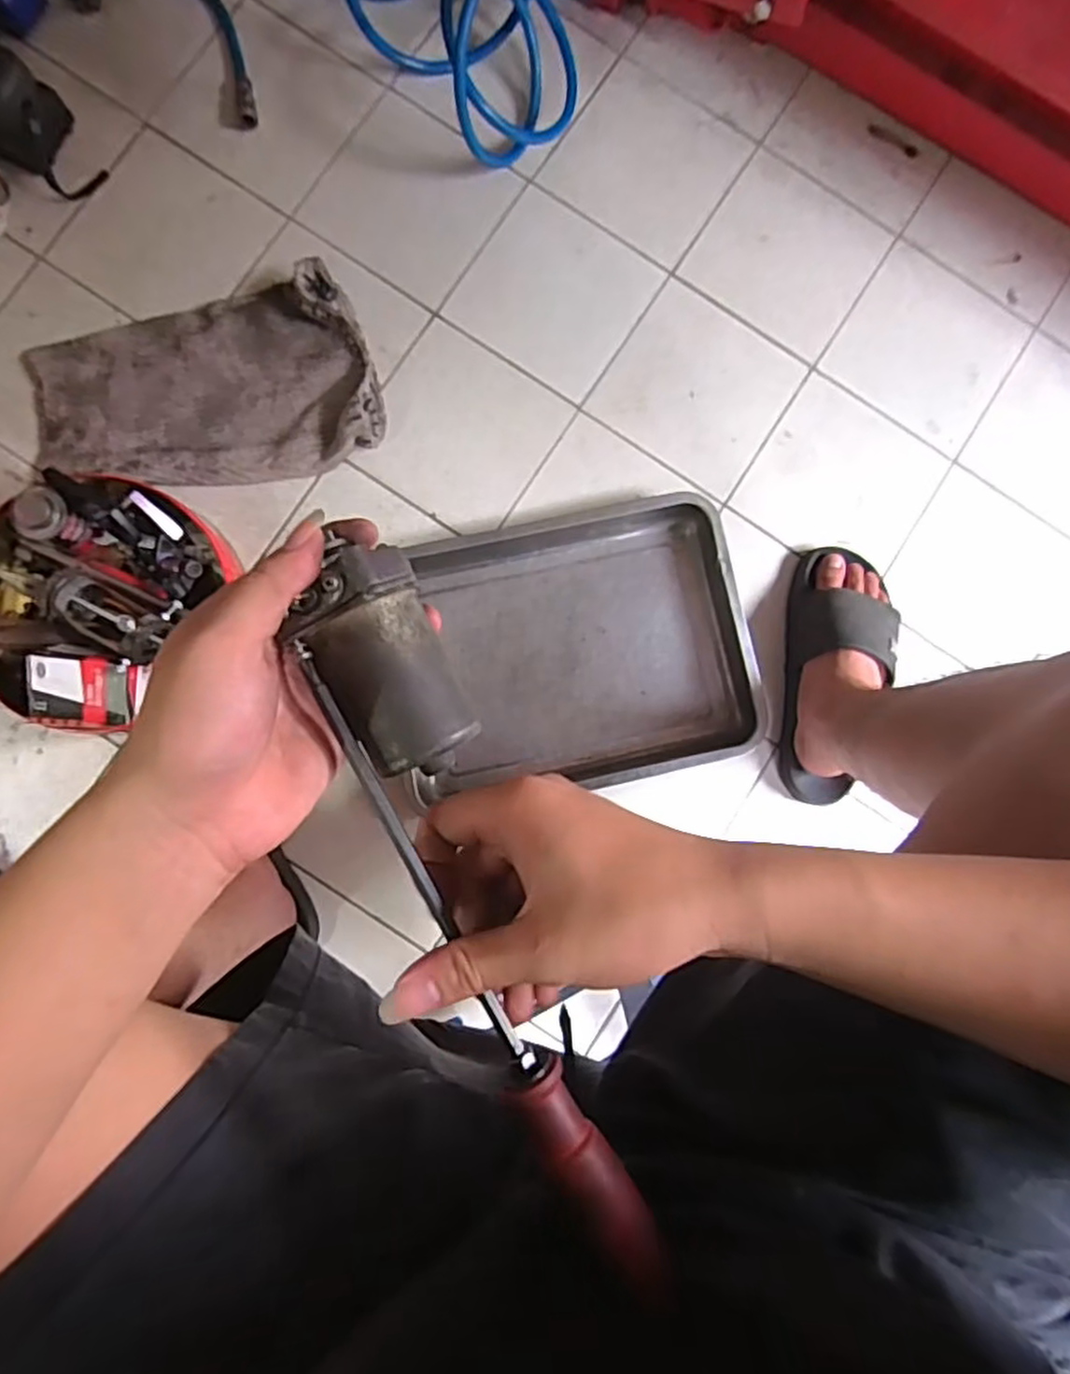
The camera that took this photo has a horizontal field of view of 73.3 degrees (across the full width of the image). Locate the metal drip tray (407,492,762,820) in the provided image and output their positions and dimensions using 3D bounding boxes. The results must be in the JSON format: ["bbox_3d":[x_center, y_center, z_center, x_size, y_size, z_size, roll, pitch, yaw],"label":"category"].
[{"bbox_3d":[0.037,-0.038,0.787,0.380,0.042,0.289,-13,87,-4],"label":"metal drip tray"}]

